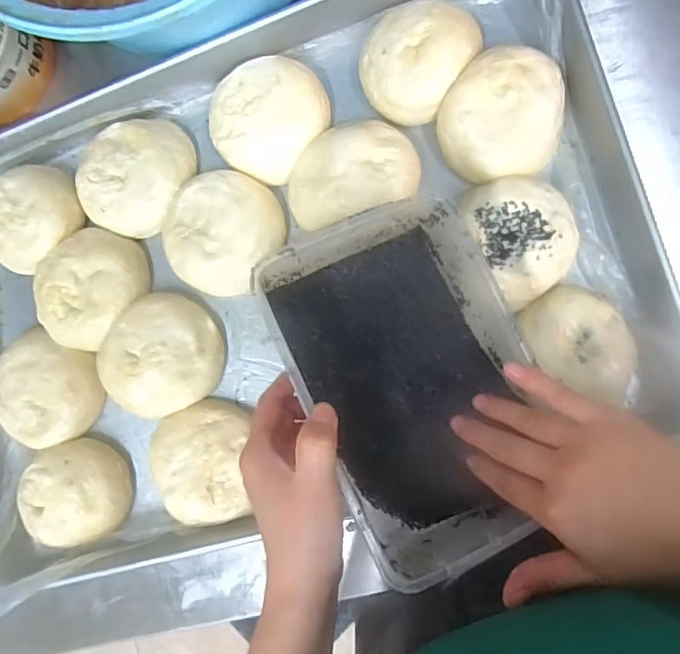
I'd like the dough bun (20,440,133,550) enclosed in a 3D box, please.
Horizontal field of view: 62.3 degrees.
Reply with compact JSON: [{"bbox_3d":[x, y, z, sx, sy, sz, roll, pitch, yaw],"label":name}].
[{"bbox_3d":[-0.236,0.147,0.502,0.090,0.038,0.089,-23,83,11],"label":"dough bun"}]

